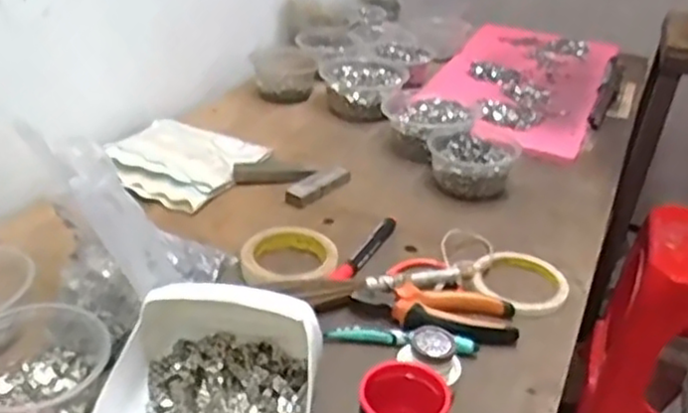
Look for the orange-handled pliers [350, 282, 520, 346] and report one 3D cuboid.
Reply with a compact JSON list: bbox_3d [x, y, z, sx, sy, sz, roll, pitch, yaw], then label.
[{"bbox_3d":[0.086,0.100,0.666,0.147,0.023,0.055,3,30,0],"label":"orange-handled pliers"}]

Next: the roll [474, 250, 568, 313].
[{"bbox_3d":[0.182,0.077,0.736,0.097,0.018,0.103,2,30,-1],"label":"roll"}]

